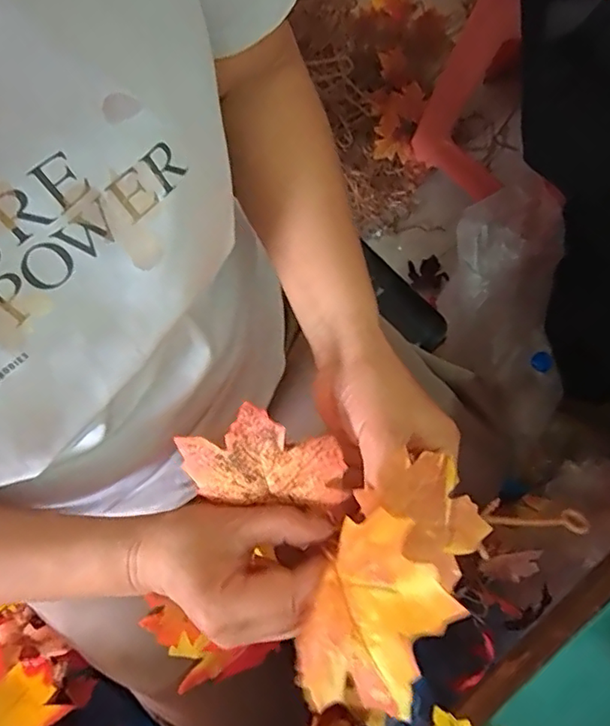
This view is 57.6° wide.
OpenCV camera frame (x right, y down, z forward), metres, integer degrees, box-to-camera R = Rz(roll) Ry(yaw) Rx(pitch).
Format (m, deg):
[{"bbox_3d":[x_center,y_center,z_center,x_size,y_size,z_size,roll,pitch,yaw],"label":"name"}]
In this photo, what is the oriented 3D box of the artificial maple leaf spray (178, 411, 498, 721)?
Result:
[{"bbox_3d":[0.018,0.078,0.285,0.118,0.072,0.150,-34,78,-6],"label":"artificial maple leaf spray"}]

